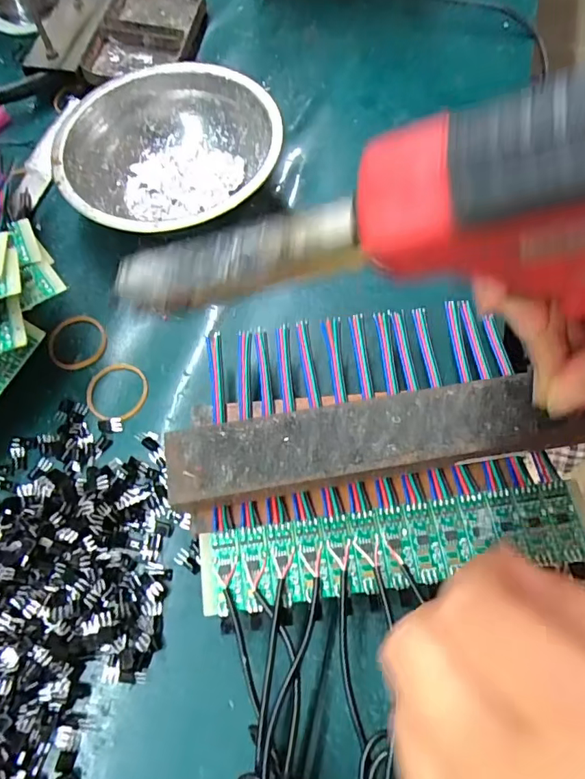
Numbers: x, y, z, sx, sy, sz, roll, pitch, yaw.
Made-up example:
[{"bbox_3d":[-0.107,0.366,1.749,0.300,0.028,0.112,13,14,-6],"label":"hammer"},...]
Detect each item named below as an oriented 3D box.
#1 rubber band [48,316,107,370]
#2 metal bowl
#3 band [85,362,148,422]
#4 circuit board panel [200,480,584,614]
[{"bbox_3d":[-0.118,-0.027,0.278,0.030,0.004,0.032,-4,65,-3],"label":"rubber band"},{"bbox_3d":[-0.071,-0.135,0.300,0.122,0.042,0.123,0,65,-1],"label":"metal bowl"},{"bbox_3d":[-0.092,0.001,0.265,0.032,0.004,0.033,0,65,-1],"label":"band"},{"bbox_3d":[0.044,0.065,0.213,0.162,0.004,0.032,-8,64,-1],"label":"circuit board panel"}]

